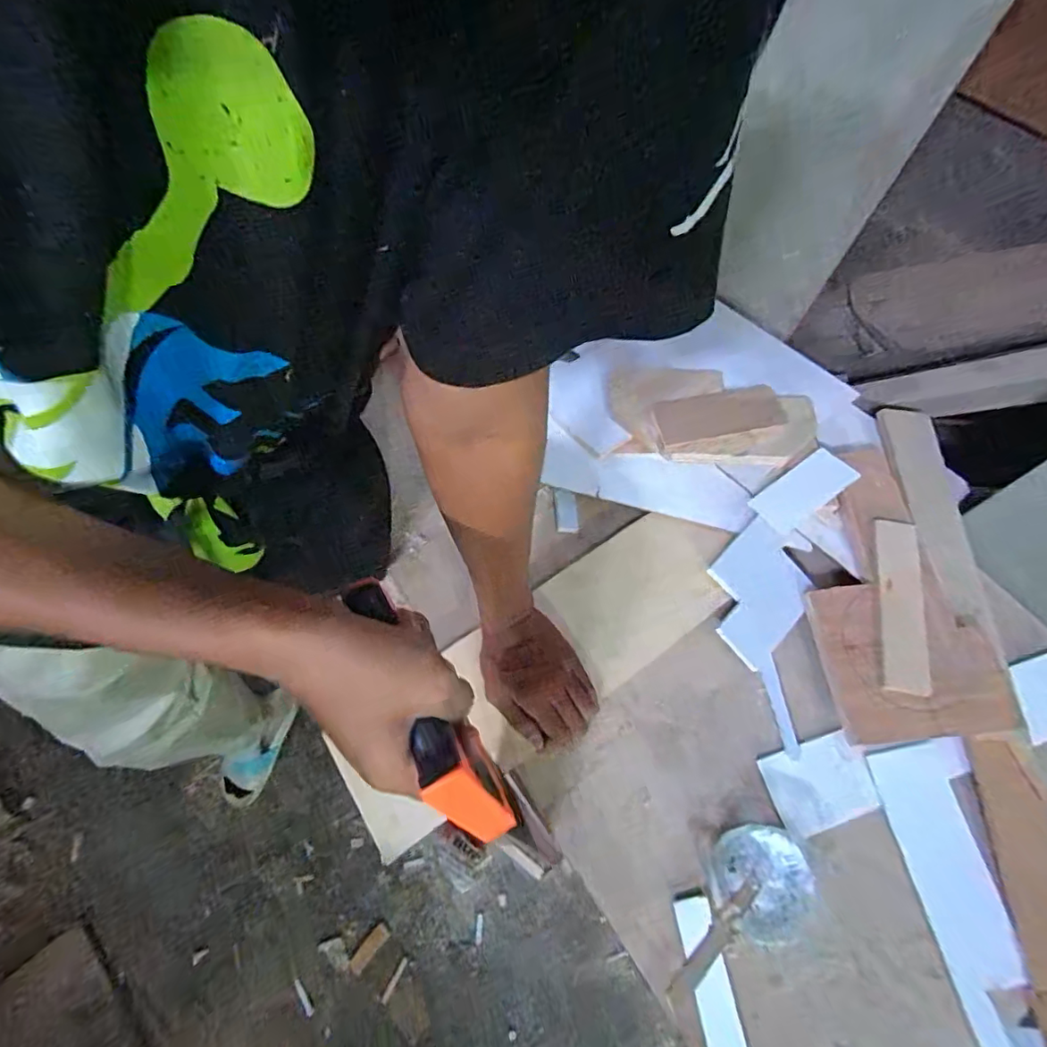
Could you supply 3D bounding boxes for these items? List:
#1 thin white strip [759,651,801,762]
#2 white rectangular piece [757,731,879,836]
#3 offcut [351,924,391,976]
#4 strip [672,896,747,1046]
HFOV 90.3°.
[{"bbox_3d":[0.255,0.183,0.523,0.016,0.004,0.098,-5,63,-1],"label":"thin white strip"},{"bbox_3d":[0.276,0.241,0.486,0.094,0.009,0.068,-17,64,-7],"label":"white rectangular piece"},{"bbox_3d":[-0.318,0.876,1.075,0.035,0.007,0.089,35,57,17],"label":"offcut"},{"bbox_3d":[0.153,0.374,0.423,0.031,0.007,0.115,-8,63,-3],"label":"strip"}]

